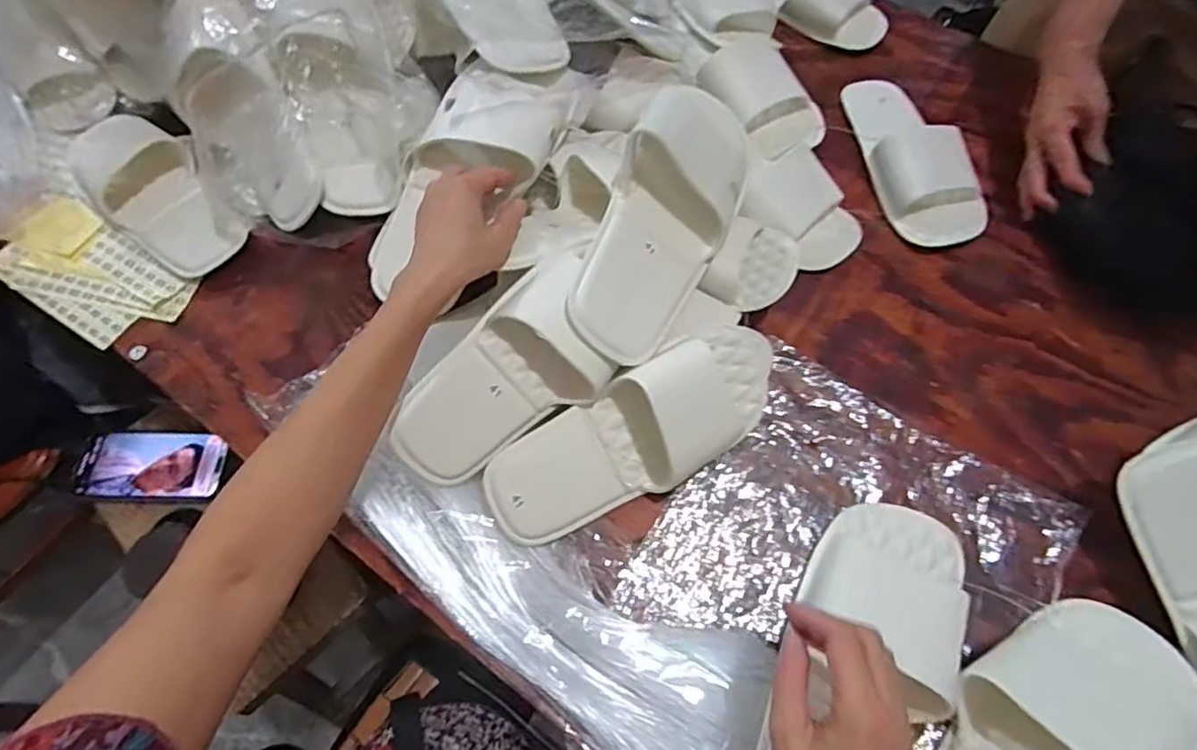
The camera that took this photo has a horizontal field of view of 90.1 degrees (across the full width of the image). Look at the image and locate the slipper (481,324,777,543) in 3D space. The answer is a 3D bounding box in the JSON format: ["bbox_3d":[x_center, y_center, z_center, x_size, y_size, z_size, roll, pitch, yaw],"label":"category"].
[{"bbox_3d":[0.041,0.040,0.477,0.271,0.075,0.092,-25,67,-16],"label":"slipper"}]

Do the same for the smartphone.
[{"bbox_3d":[-0.494,0.100,0.660,0.152,0.010,0.076,0,63,-4],"label":"smartphone"}]

